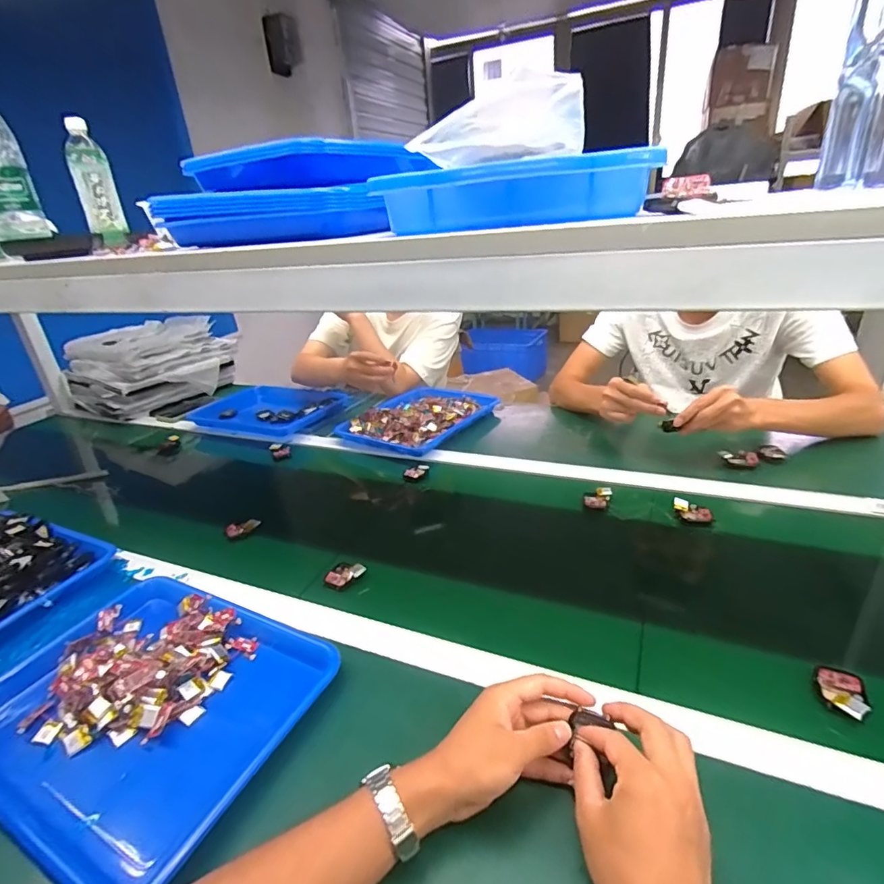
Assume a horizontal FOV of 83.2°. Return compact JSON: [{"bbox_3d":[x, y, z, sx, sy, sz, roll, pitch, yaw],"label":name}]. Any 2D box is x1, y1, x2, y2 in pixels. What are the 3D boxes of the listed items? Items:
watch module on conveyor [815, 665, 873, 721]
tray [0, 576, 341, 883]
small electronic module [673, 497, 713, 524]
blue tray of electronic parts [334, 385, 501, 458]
[{"bbox_3d":[0.366,0.228,0.455,0.037,0.011,0.053,10,30,30],"label":"watch module on conveyor"},{"bbox_3d":[-0.298,0.259,0.507,0.336,0.039,0.257,9,30,28],"label":"tray"},{"bbox_3d":[0.365,0.100,0.725,0.049,0.016,0.037,5,28,22],"label":"small electronic module"},{"bbox_3d":[-0.045,-0.068,1.122,0.241,0.034,0.325,14,32,35],"label":"blue tray of electronic parts"}]

